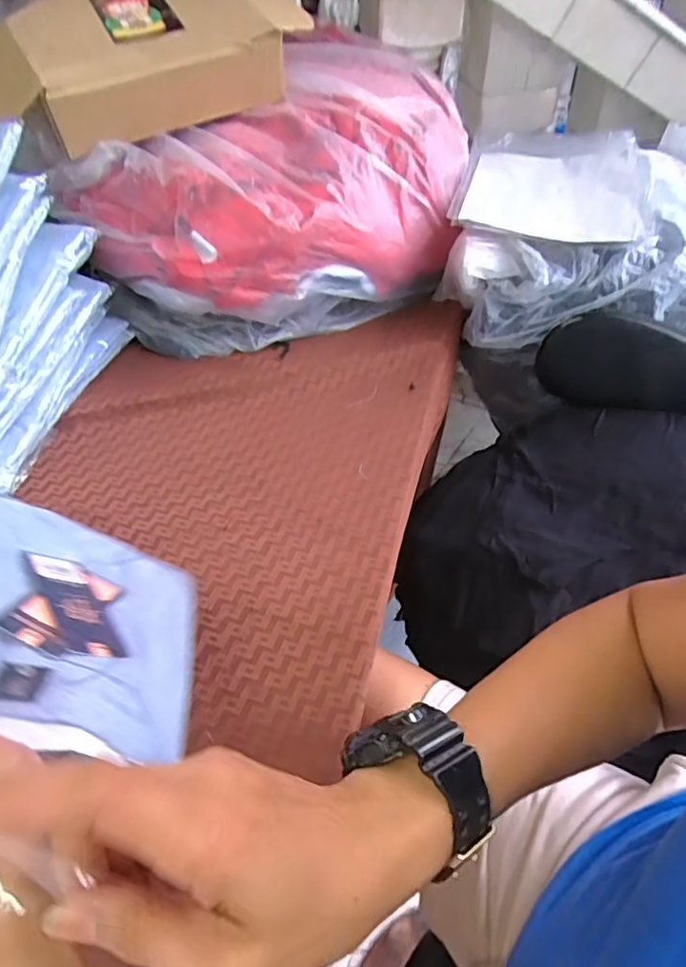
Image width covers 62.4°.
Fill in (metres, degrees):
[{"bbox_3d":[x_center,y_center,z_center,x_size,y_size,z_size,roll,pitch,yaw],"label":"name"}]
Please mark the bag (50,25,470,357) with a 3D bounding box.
[{"bbox_3d":[-0.052,-0.359,0.738,0.495,0.246,0.277,-36,55,-27],"label":"bag"}]

